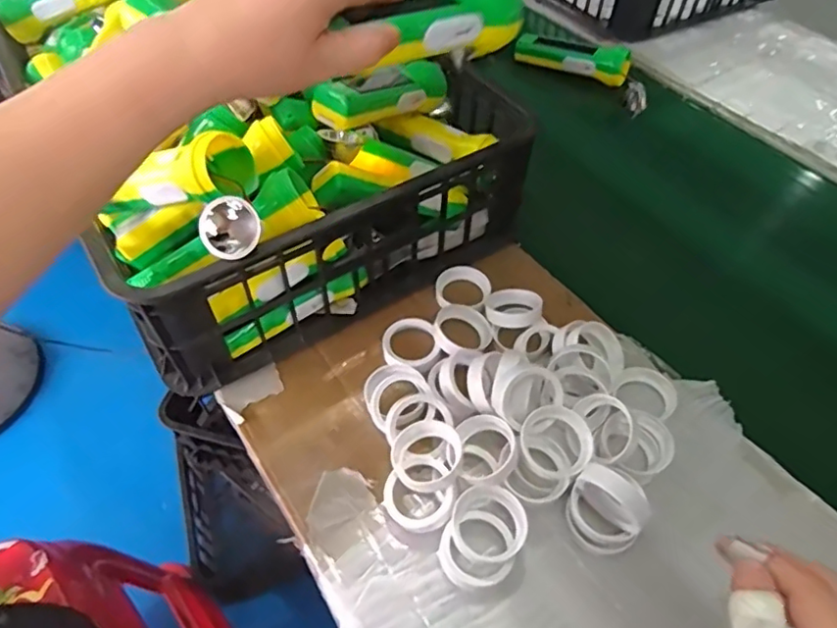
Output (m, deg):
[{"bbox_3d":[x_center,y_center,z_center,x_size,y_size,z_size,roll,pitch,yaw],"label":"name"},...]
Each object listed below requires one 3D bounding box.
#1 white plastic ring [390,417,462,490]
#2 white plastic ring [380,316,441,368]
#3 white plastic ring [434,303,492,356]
[{"bbox_3d":[0.006,0.106,0.442,0.052,0.016,0.053,-6,56,9],"label":"white plastic ring"},{"bbox_3d":[-0.006,0.028,0.532,0.053,0.012,0.053,1,52,-1],"label":"white plastic ring"},{"bbox_3d":[0.040,0.014,0.533,0.051,0.016,0.048,1,52,-1],"label":"white plastic ring"}]

